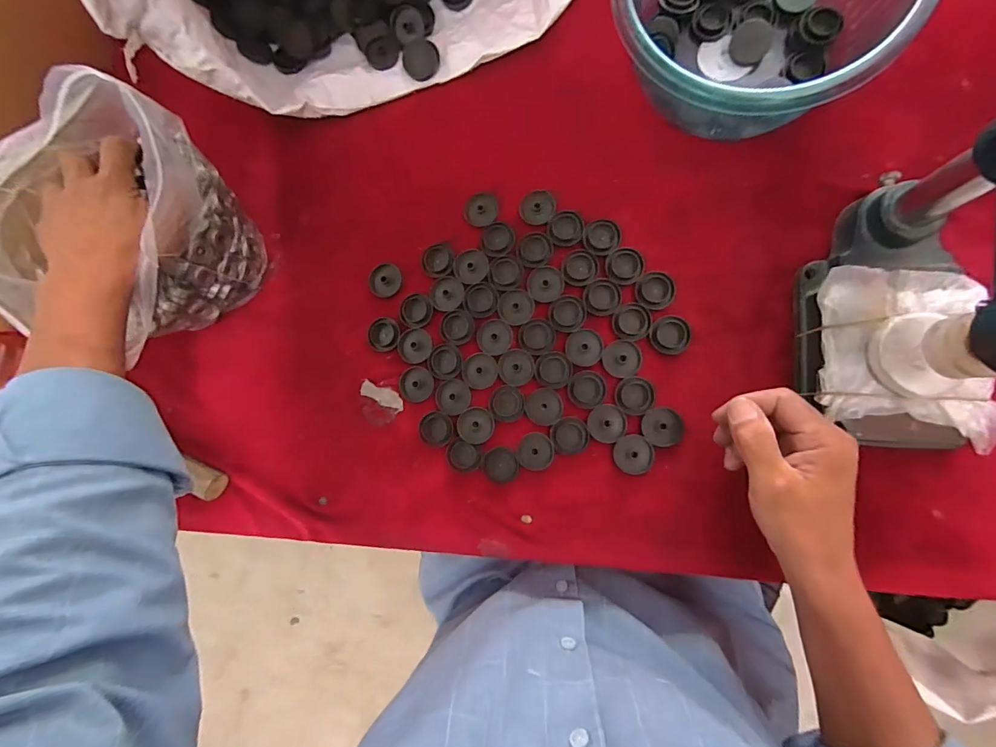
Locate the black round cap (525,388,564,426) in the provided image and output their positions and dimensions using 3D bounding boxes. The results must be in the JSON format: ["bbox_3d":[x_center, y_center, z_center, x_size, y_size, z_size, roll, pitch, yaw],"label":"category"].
[{"bbox_3d":[0.041,0.029,0.388,0.032,0.004,0.032,-1,85,10],"label":"black round cap"}]

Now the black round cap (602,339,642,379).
[{"bbox_3d":[0.109,-0.013,0.381,0.033,0.004,0.032,-1,85,10],"label":"black round cap"}]

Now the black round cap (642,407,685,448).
[{"bbox_3d":[0.140,0.045,0.371,0.034,0.004,0.032,-1,85,10],"label":"black round cap"}]

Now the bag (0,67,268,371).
[{"bbox_3d":[-0.310,-0.122,0.363,0.153,0.186,0.175,14,88,9],"label":"bag"}]

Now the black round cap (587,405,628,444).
[{"bbox_3d":[0.095,0.044,0.379,0.032,0.004,0.033,-1,85,10],"label":"black round cap"}]

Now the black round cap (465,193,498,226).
[{"bbox_3d":[-0.016,-0.156,0.414,0.030,0.005,0.029,-1,85,10],"label":"black round cap"}]

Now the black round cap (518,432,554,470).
[{"bbox_3d":[0.034,0.069,0.387,0.031,0.004,0.033,-1,85,10],"label":"black round cap"}]

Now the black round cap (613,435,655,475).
[{"bbox_3d":[0.117,0.070,0.374,0.033,0.004,0.033,-1,85,10],"label":"black round cap"}]

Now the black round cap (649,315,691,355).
[{"bbox_3d":[0.148,-0.033,0.374,0.033,0.004,0.032,-1,85,10],"label":"black round cap"}]

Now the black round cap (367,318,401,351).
[{"bbox_3d":[-0.111,-0.038,0.425,0.034,0.009,0.032,-1,85,10],"label":"black round cap"}]

